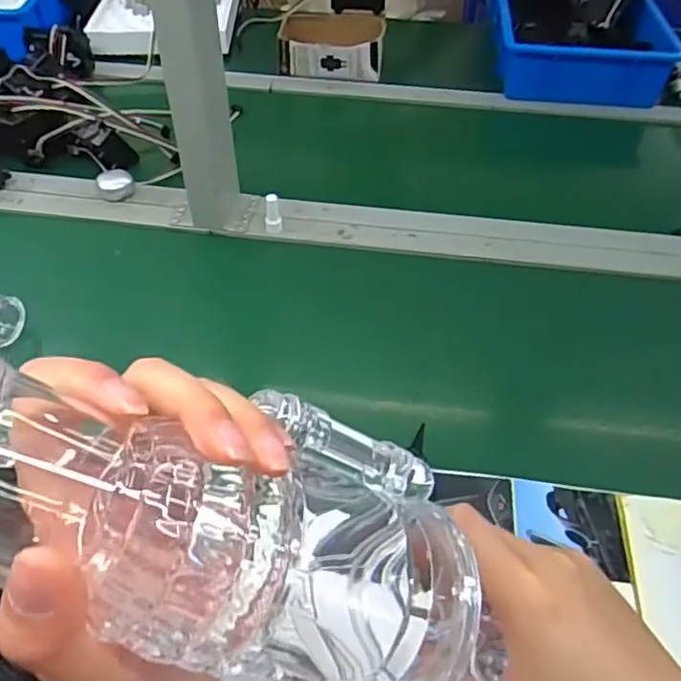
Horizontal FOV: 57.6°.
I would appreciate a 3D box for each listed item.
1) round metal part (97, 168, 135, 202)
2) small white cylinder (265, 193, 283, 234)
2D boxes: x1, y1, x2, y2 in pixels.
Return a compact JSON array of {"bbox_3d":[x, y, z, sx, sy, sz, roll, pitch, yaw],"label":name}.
[{"bbox_3d":[-0.296,-0.205,0.817,0.044,0.020,0.043,1,49,-1],"label":"round metal part"},{"bbox_3d":[-0.083,-0.158,0.768,0.022,0.051,0.017,-5,49,-6],"label":"small white cylinder"}]

